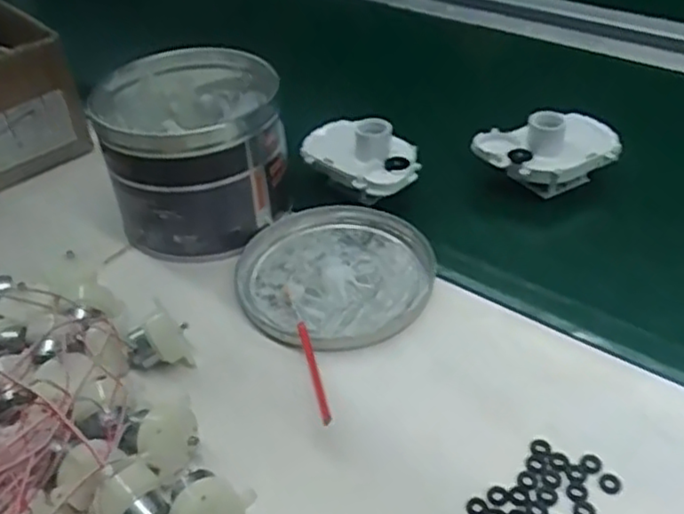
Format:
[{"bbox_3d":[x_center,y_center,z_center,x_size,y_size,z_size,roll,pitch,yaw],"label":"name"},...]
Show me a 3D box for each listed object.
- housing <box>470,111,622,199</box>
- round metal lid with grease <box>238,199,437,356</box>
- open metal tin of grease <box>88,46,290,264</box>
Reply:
[{"bbox_3d":[0.161,-0.084,0.540,0.104,0.056,0.063,-15,41,-15],"label":"housing"},{"bbox_3d":[-0.003,0.010,0.472,0.138,0.017,0.128,-2,40,1],"label":"round metal lid with grease"},{"bbox_3d":[-0.109,-0.076,0.510,0.125,0.108,0.136,-14,41,-13],"label":"open metal tin of grease"}]

